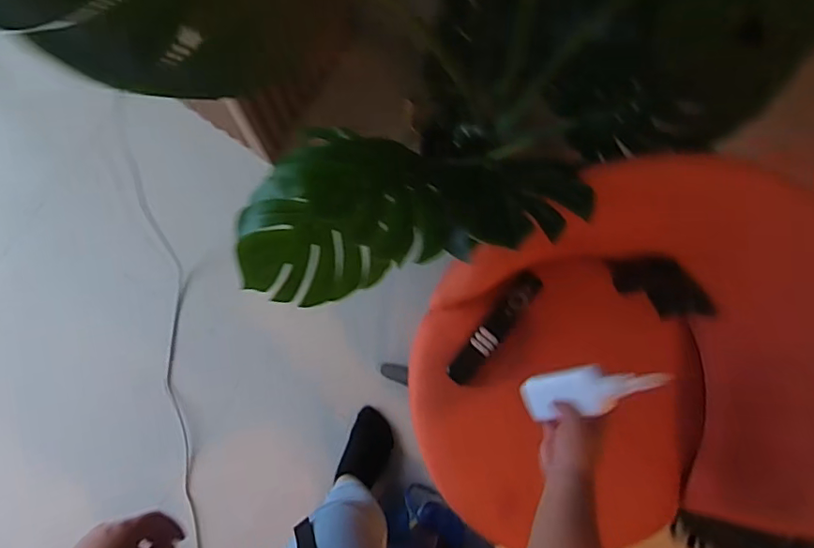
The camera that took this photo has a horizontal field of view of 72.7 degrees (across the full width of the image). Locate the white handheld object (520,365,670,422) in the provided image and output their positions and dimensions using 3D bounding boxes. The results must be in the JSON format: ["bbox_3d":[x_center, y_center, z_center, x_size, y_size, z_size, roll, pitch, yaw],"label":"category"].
[{"bbox_3d":[0.218,0.144,0.672,0.017,0.201,0.056,-17,85,-42],"label":"white handheld object"}]

